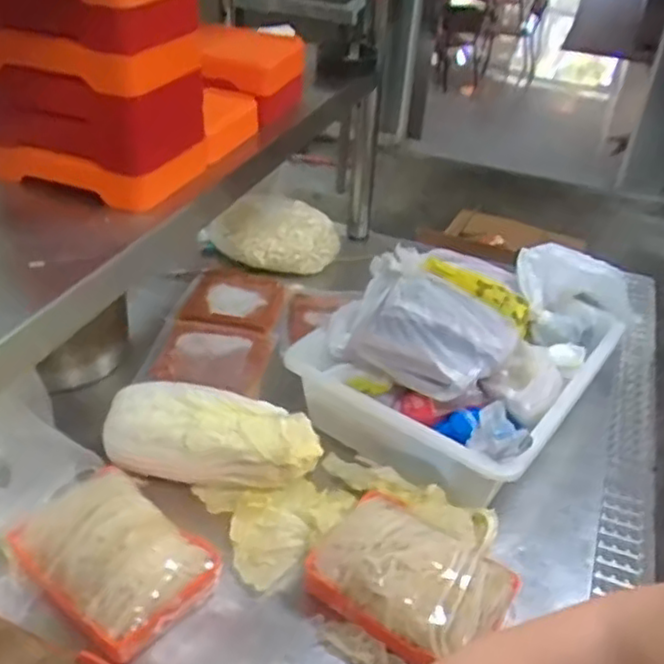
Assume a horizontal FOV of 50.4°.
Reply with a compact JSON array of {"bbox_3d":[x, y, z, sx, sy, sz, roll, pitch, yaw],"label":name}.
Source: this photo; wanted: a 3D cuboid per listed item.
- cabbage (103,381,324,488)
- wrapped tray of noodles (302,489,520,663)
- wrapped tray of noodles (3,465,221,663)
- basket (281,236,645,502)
[{"bbox_3d":[-0.124,0.110,0.729,0.214,0.086,0.069,10,37,7],"label":"cabbage"},{"bbox_3d":[0.069,0.216,0.639,0.169,0.057,0.120,27,42,27],"label":"wrapped tray of noodles"},{"bbox_3d":[-0.194,0.195,0.636,0.168,0.060,0.121,28,42,28],"label":"wrapped tray of noodles"},{"bbox_3d":[0.158,0.012,0.829,0.276,0.146,0.350,26,41,26],"label":"basket"}]

